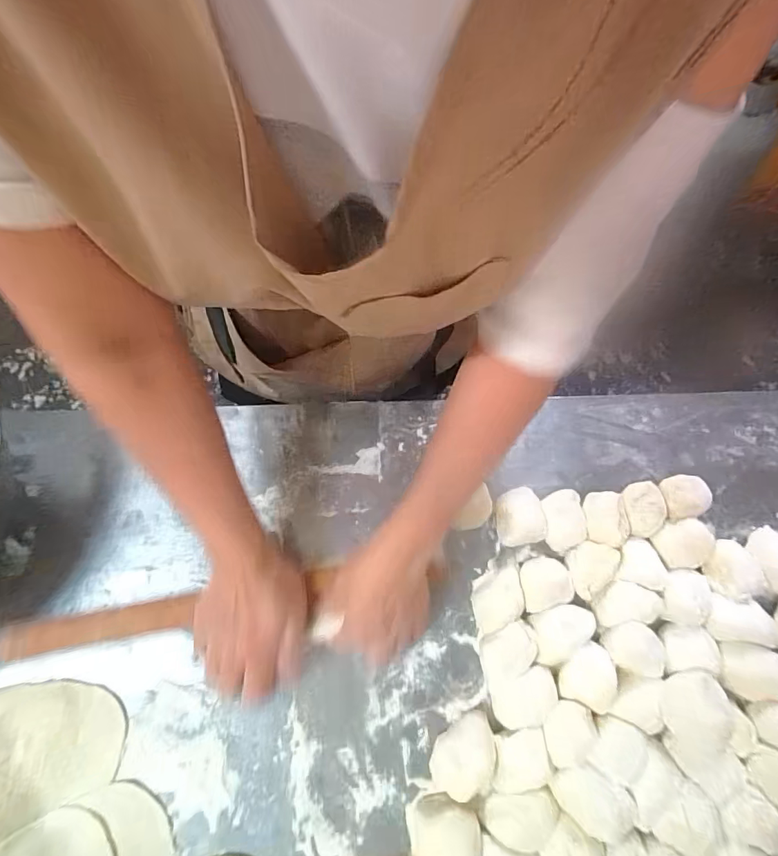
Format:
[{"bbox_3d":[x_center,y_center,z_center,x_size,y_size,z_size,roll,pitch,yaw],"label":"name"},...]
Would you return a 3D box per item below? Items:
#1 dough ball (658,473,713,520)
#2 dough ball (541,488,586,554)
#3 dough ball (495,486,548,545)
[{"bbox_3d":[0.300,0.071,0.450,0.056,0.031,0.045,-10,67,-5],"label":"dough ball"},{"bbox_3d":[0.174,0.094,0.443,0.039,0.020,0.060,5,67,2],"label":"dough ball"},{"bbox_3d":[0.131,0.087,0.441,0.047,0.038,0.056,-5,67,-2],"label":"dough ball"}]

